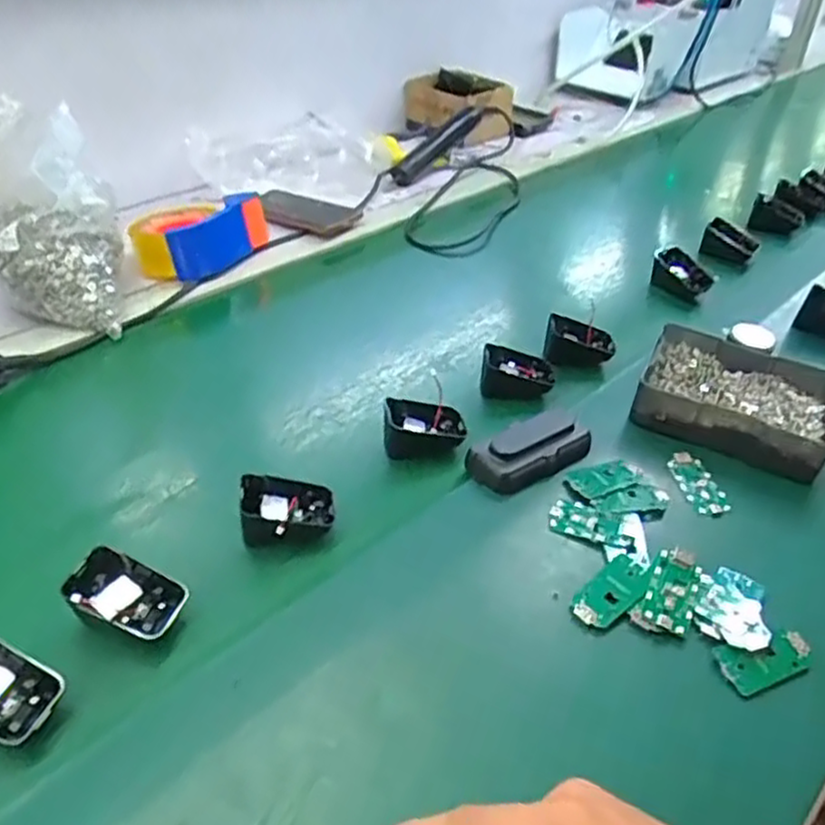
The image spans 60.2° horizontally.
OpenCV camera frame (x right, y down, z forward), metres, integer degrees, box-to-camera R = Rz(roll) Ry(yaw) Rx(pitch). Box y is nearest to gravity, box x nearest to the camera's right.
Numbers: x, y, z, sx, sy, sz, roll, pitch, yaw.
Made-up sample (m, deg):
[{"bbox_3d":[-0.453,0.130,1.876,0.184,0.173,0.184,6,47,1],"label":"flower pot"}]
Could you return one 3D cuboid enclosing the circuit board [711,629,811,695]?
[{"bbox_3d":[0.227,0.158,0.456,0.062,0.007,0.031,-9,53,-17],"label":"circuit board"}]

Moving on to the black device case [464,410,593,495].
[{"bbox_3d":[0.098,0.028,0.576,0.101,0.028,0.044,-24,48,-24],"label":"black device case"}]

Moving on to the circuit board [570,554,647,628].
[{"bbox_3d":[0.136,0.121,0.485,0.059,0.005,0.030,-33,53,-31],"label":"circuit board"}]

